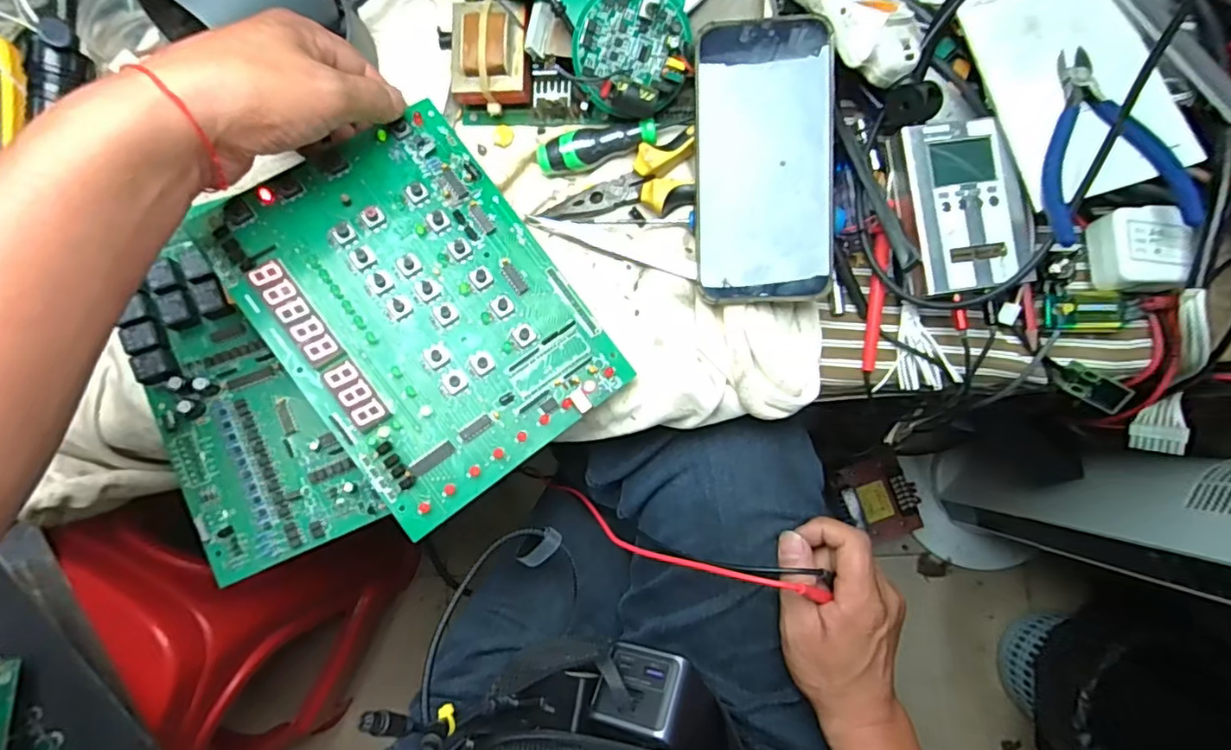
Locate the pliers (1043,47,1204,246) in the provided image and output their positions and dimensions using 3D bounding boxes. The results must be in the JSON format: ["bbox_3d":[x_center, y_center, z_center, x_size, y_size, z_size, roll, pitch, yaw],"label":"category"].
[{"bbox_3d":[0.279,-0.134,0.338,0.076,0.023,0.112,-9,85,1],"label":"pliers"}]

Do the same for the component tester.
[{"bbox_3d":[0.210,-0.101,0.362,0.067,0.032,0.100,-7,85,1],"label":"component tester"}]

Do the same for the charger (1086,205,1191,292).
[{"bbox_3d":[0.321,-0.077,0.361,0.038,0.029,0.050,0,82,10],"label":"charger"}]

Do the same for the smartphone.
[{"bbox_3d":[0.087,-0.124,0.345,0.078,0.007,0.159,-1,92,9],"label":"smartphone"}]

